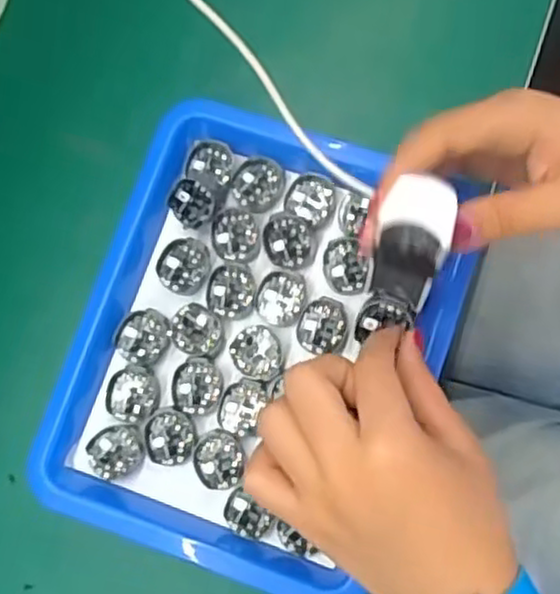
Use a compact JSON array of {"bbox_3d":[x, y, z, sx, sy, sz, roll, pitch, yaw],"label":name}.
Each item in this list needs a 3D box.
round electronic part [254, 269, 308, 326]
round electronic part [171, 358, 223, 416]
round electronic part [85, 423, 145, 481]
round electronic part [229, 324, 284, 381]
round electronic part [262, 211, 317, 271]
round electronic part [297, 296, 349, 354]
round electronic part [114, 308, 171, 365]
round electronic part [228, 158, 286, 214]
[{"bbox_3d":[0.000,0.000,0.369,0.025,0.004,0.028,11,82,8],"label":"round electronic part"},{"bbox_3d":[-0.042,0.045,0.363,0.025,0.004,0.027,12,80,3],"label":"round electronic part"},{"bbox_3d":[-0.082,0.078,0.362,0.030,0.004,0.024,-30,81,-4],"label":"round electronic part"},{"bbox_3d":[-0.012,0.028,0.365,0.027,0.004,0.027,-1,81,6],"label":"round electronic part"},{"bbox_3d":[0.005,-0.029,0.370,0.028,0.006,0.026,-1,81,6],"label":"round electronic part"},{"bbox_3d":[0.022,0.014,0.366,0.025,0.004,0.027,-1,81,6],"label":"round electronic part"},{"bbox_3d":[-0.070,0.020,0.368,0.027,0.004,0.028,11,82,8],"label":"round electronic part"},{"bbox_3d":[-0.011,-0.060,0.379,0.028,0.004,0.030,-1,81,6],"label":"round electronic part"}]

